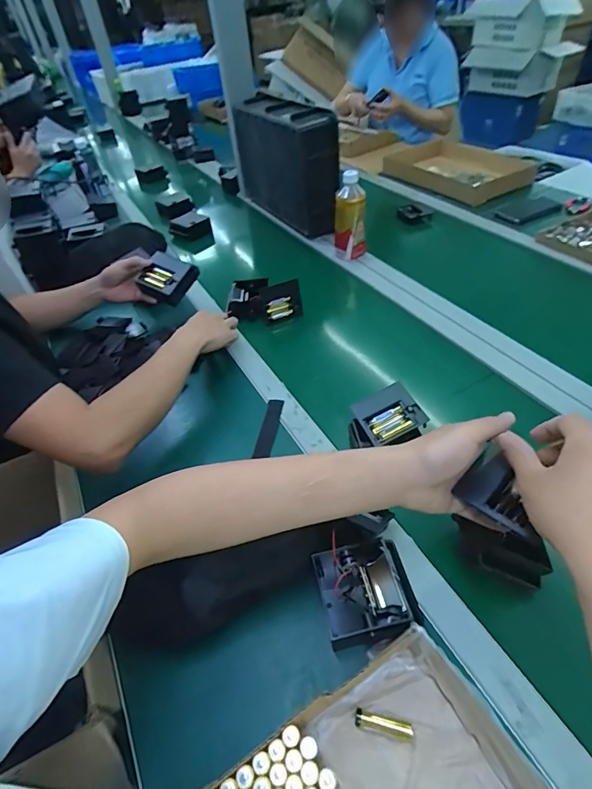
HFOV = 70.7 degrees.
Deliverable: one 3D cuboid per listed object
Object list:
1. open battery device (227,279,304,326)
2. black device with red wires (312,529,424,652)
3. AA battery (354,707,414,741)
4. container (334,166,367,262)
[{"bbox_3d":[-0.066,-0.206,0.857,0.145,0.076,0.110,-9,45,-1],"label":"open battery device"},{"bbox_3d":[0.072,0.202,0.432,0.093,0.038,0.092,-13,45,-5],"label":"black device with red wires"},{"bbox_3d":[0.075,0.285,0.359,0.049,0.016,0.014,-1,44,24],"label":"AA battery"},{"bbox_3d":[0.121,-0.388,0.930,0.070,0.176,0.061,0,45,7],"label":"container"}]

